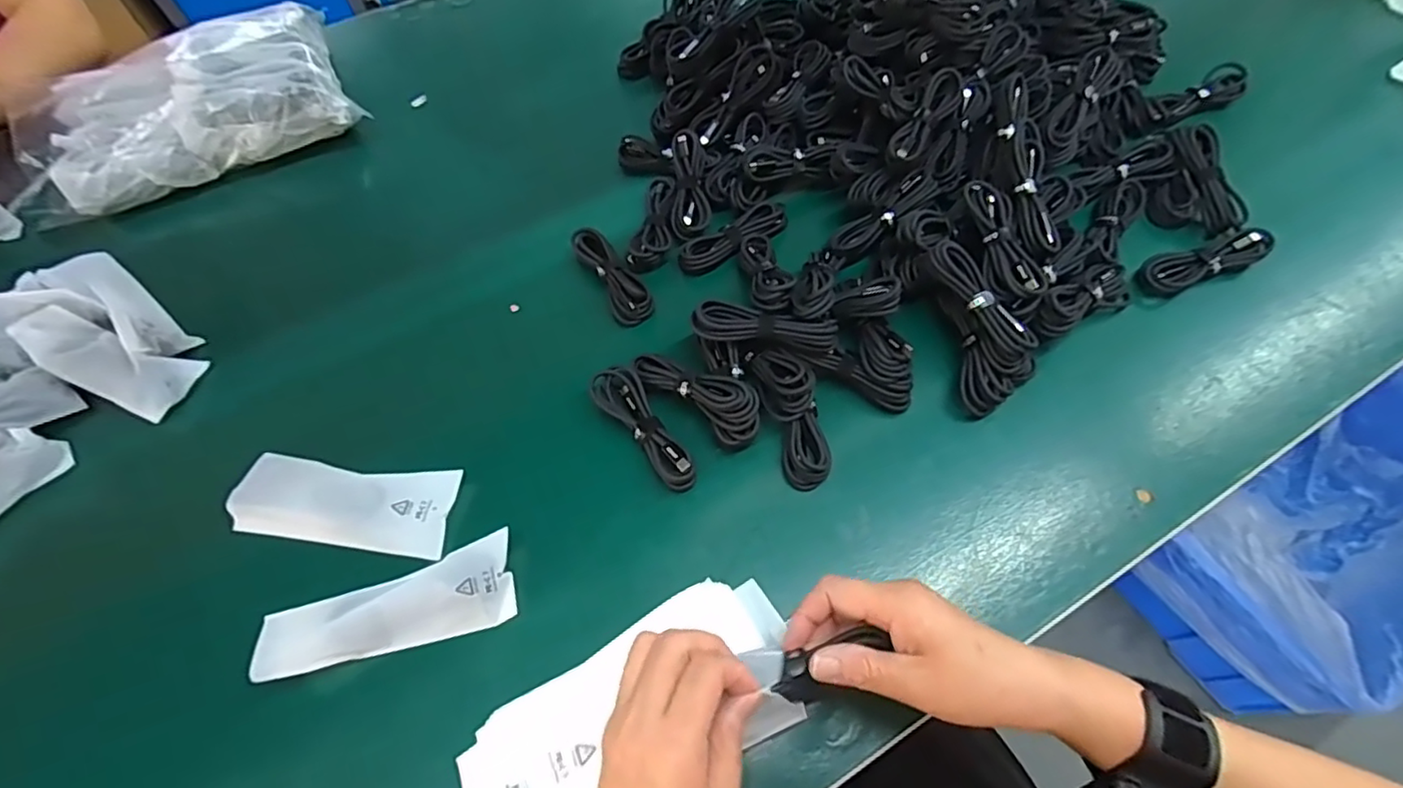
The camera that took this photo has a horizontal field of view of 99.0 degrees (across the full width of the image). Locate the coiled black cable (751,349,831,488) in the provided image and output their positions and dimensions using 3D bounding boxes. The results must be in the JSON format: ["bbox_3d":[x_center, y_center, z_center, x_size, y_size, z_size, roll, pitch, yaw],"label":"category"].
[{"bbox_3d":[0.071,0.014,0.451,0.038,0.030,0.109,-15,61,-4],"label":"coiled black cable"}]

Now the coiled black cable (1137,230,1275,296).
[{"bbox_3d":[0.435,-0.116,0.515,0.114,0.024,0.035,-20,61,-7],"label":"coiled black cable"}]

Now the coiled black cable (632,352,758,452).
[{"bbox_3d":[-0.001,-0.006,0.458,0.109,0.028,0.039,35,69,21],"label":"coiled black cable"}]

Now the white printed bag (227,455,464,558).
[{"bbox_3d":[-0.258,0.078,0.431,0.152,0.015,0.061,3,61,6],"label":"white printed bag"}]

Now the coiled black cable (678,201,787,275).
[{"bbox_3d":[0.030,-0.144,0.560,0.106,0.028,0.029,-31,63,-13],"label":"coiled black cable"}]

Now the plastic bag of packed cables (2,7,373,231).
[{"bbox_3d":[-0.552,-0.309,0.635,0.314,0.068,0.179,-27,62,-10],"label":"plastic bag of packed cables"}]

